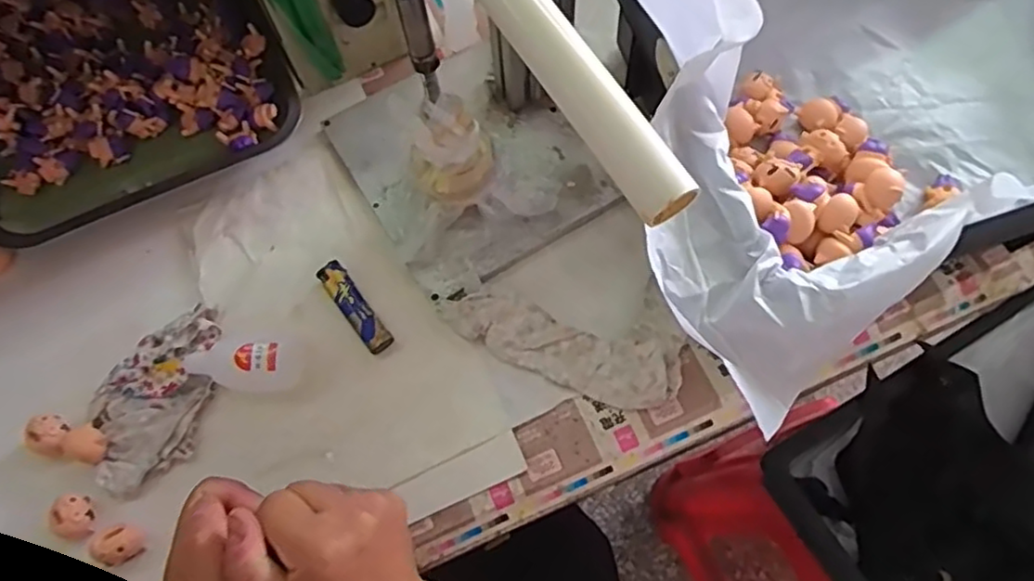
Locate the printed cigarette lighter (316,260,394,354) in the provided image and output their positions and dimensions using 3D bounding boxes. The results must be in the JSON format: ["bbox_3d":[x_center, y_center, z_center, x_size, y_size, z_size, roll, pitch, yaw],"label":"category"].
[{"bbox_3d":[-0.124,0.012,0.495,0.020,0.011,0.082,-35,73,-12],"label":"printed cigarette lighter"}]

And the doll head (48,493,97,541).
[{"bbox_3d":[-0.302,0.154,0.439,0.022,0.016,0.029,-9,70,-4],"label":"doll head"}]

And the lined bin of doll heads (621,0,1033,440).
[{"bbox_3d":[0.302,-0.153,0.448,0.477,0.188,0.386,-12,70,-4],"label":"lined bin of doll heads"}]

